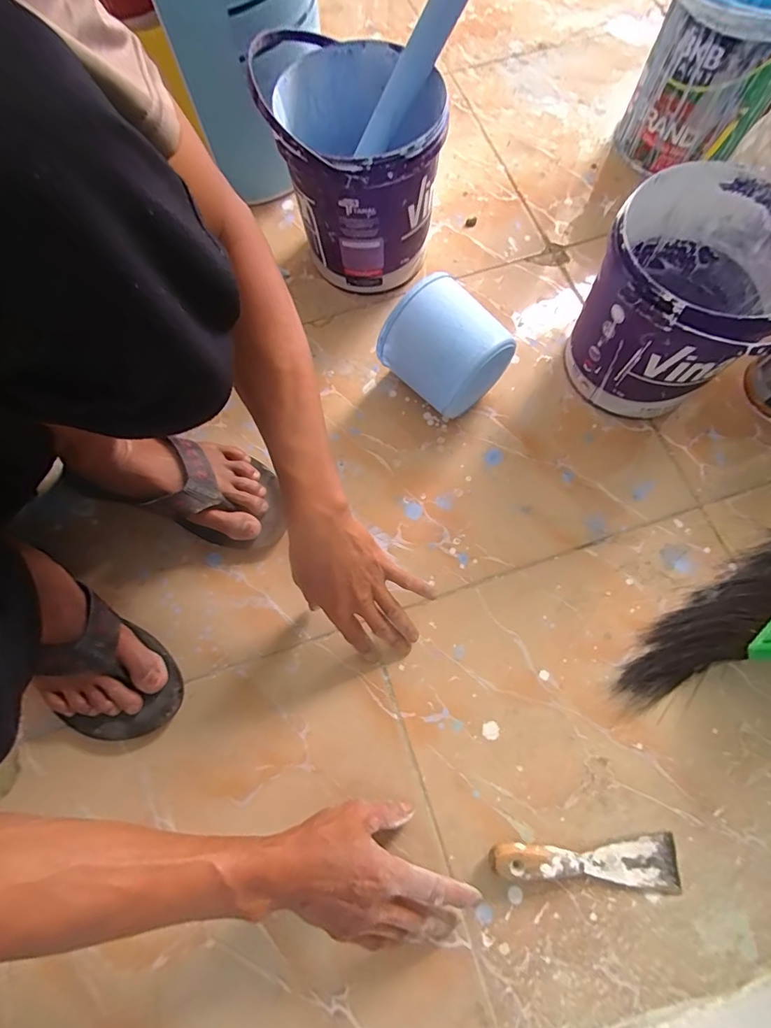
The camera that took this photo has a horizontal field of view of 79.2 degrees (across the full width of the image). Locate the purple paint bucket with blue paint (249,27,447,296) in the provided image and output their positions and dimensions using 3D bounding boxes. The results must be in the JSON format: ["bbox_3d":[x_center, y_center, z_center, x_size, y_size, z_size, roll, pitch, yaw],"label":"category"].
[{"bbox_3d":[-0.029,-0.409,0.569,0.182,0.206,0.190,-1,72,2],"label":"purple paint bucket with blue paint"}]

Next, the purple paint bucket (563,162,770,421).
[{"bbox_3d":[0.308,-0.215,0.507,0.175,0.187,0.193,26,75,10],"label":"purple paint bucket"}]

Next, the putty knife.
[{"bbox_3d":[0.182,0.318,0.422,0.170,0.023,0.043,2,72,3],"label":"putty knife"}]

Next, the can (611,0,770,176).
[{"bbox_3d":[0.437,-0.593,0.620,0.171,0.193,0.187,-1,72,2],"label":"can"}]

